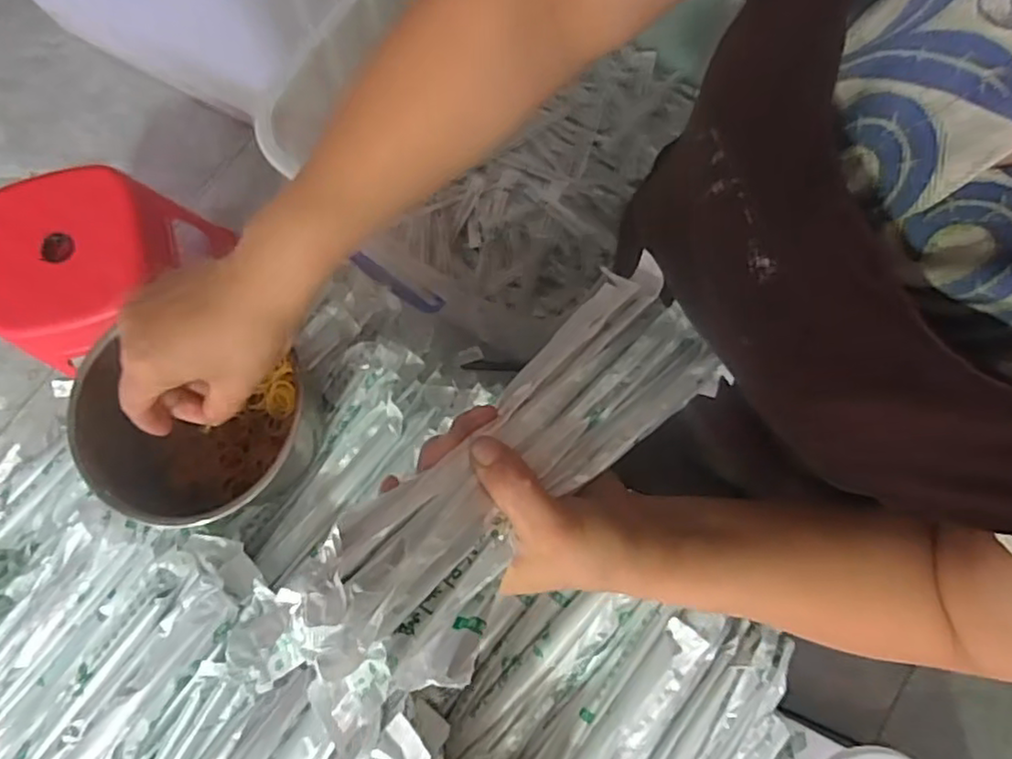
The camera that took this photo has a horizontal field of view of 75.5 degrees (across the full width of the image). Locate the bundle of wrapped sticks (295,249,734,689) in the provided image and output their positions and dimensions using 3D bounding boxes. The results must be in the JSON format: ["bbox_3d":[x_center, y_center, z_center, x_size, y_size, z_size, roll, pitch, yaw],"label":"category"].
[{"bbox_3d":[0.017,0.031,0.306,0.079,0.034,0.262,43,54,9],"label":"bundle of wrapped sticks"}]

